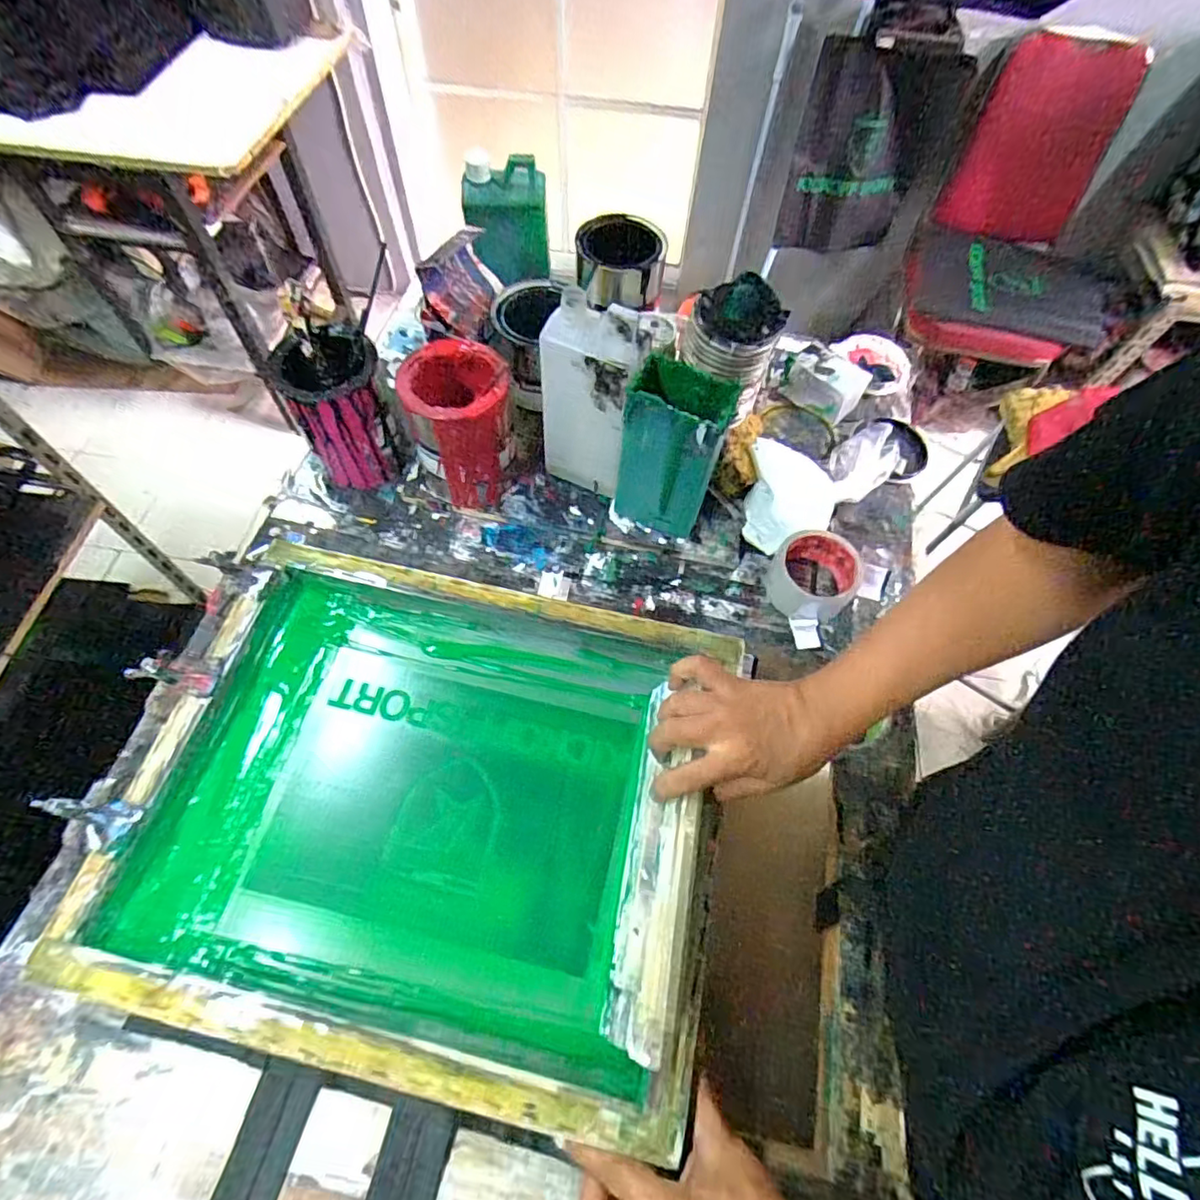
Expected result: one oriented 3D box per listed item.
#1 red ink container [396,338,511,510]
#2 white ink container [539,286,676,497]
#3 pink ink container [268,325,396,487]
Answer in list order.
[{"bbox_3d":[-0.151,-0.184,0.653,0.113,0.159,0.117,-7,64,-6],"label":"red ink container"},{"bbox_3d":[-0.007,-0.201,0.615,0.102,0.219,0.056,21,65,9],"label":"white ink container"},{"bbox_3d":[-0.279,-0.204,0.646,0.098,0.146,0.092,1,63,-2],"label":"pink ink container"}]

